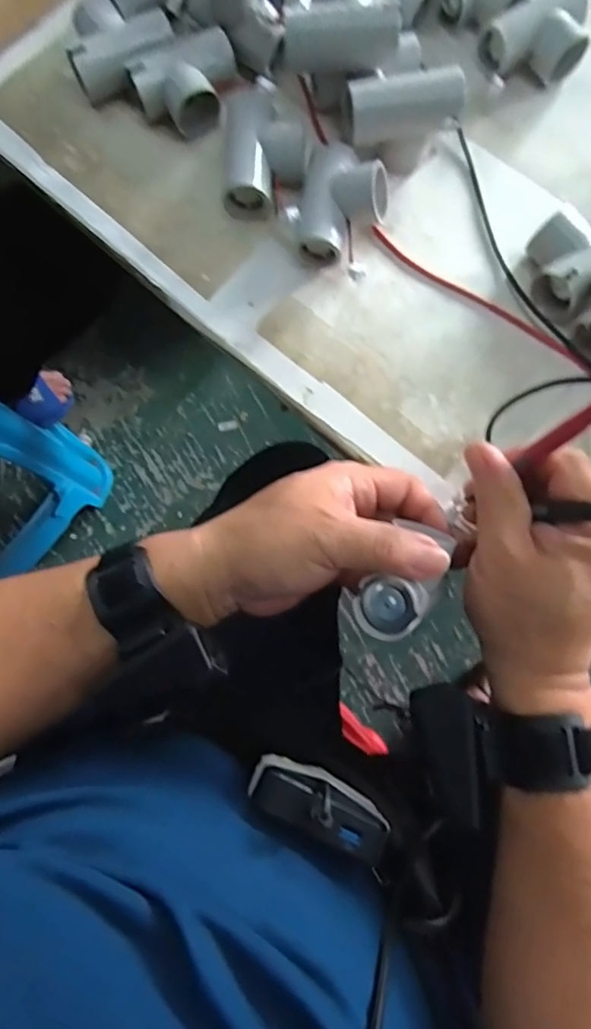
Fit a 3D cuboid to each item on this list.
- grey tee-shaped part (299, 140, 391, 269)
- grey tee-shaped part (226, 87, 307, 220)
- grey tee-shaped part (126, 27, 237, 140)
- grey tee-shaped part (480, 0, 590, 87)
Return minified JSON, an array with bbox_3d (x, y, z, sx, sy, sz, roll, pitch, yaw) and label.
[{"bbox_3d":[0.033,-0.208,0.379,0.055,0.038,0.075,13,78,2],"label":"grey tee-shaped part"},{"bbox_3d":[-0.019,-0.250,0.390,0.053,0.031,0.081,4,78,1],"label":"grey tee-shaped part"},{"bbox_3d":[-0.076,-0.304,0.401,0.075,0.035,0.043,-26,79,-5],"label":"grey tee-shaped part"},{"bbox_3d":[0.179,-0.347,0.410,0.081,0.034,0.059,-42,81,-8],"label":"grey tee-shaped part"}]

